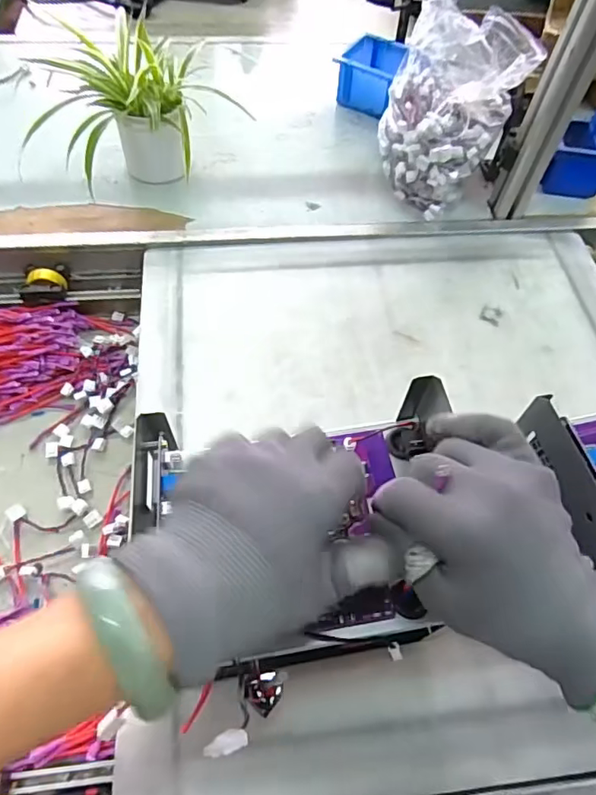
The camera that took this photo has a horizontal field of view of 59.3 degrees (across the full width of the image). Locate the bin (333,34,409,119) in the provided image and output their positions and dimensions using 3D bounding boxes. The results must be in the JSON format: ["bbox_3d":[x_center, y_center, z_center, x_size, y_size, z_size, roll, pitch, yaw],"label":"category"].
[{"bbox_3d":[0.117,-0.520,0.851,0.099,0.077,0.107,21,59,9],"label":"bin"}]

